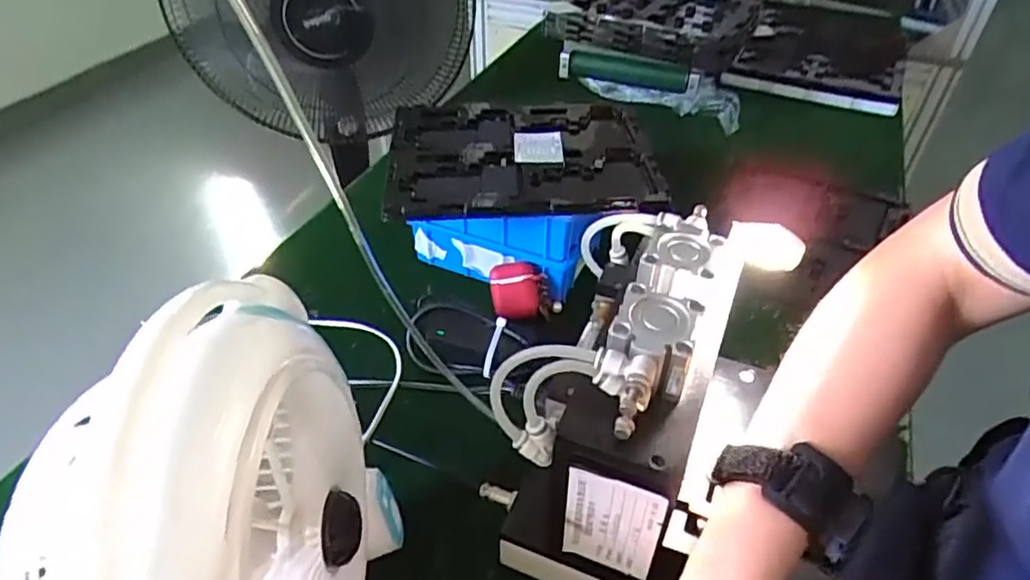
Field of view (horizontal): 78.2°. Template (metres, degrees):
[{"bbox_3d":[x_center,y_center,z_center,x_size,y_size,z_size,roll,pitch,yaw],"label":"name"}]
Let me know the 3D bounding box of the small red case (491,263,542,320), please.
[{"bbox_3d":[-0.001,0.003,0.712,0.051,0.064,0.033,-3,43,-3],"label":"small red case"}]

